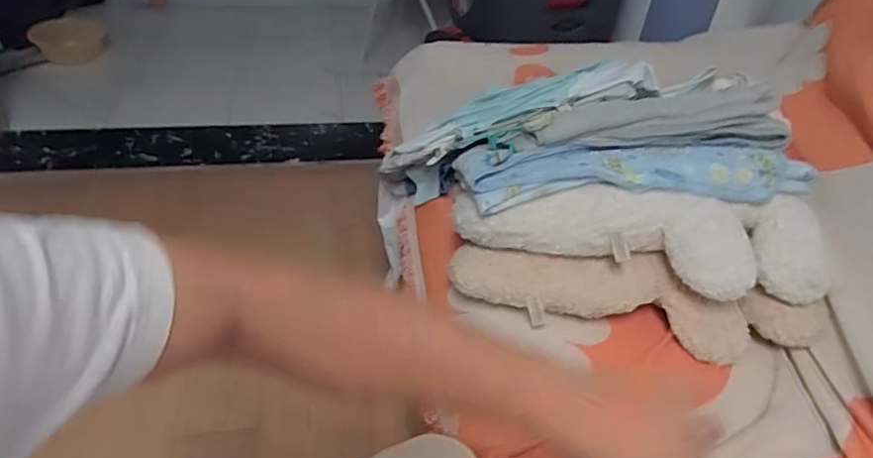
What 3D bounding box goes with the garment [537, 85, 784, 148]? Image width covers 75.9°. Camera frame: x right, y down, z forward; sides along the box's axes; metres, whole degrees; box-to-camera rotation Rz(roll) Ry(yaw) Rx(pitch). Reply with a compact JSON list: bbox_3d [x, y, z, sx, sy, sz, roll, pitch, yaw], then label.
[{"bbox_3d":[0.336,-0.159,0.824,0.392,0.052,0.112,0,41,-6],"label":"garment"}]

